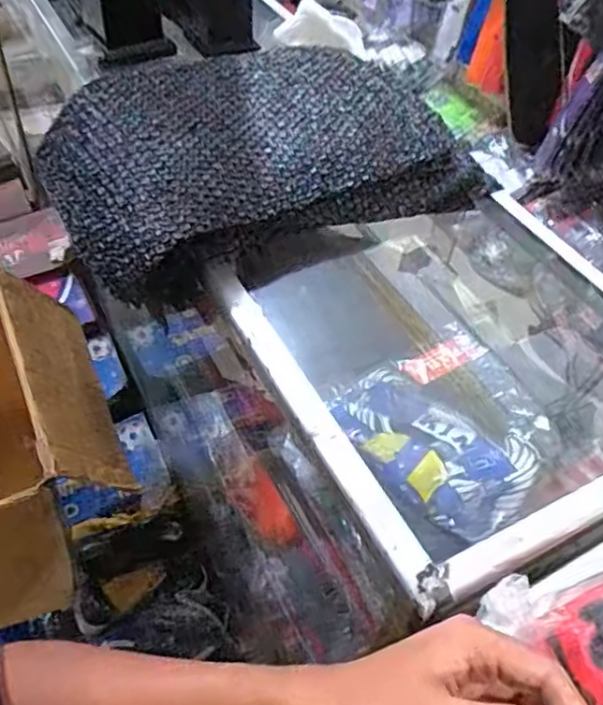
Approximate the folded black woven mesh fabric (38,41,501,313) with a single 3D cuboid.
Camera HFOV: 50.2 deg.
[{"bbox_3d":[-0.057,-0.257,0.809,0.479,0.092,0.326,-22,55,-24],"label":"folded black woven mesh fabric"}]

